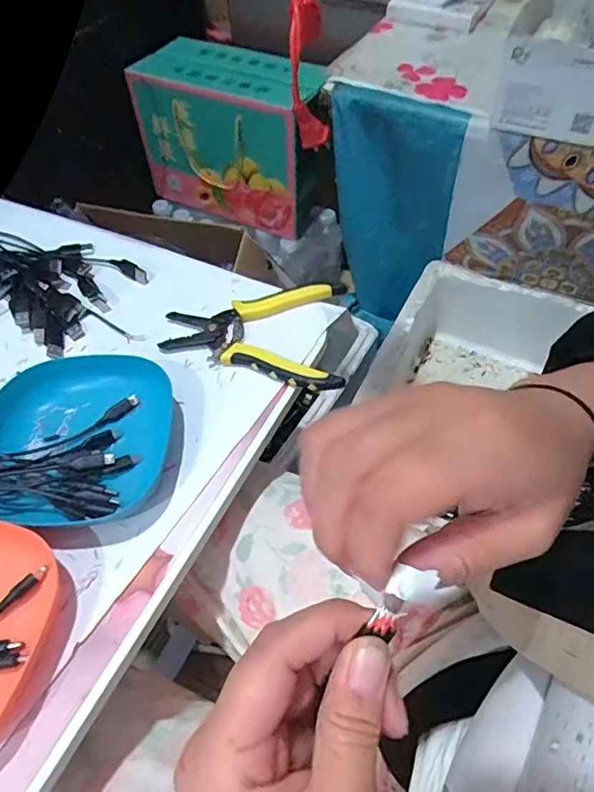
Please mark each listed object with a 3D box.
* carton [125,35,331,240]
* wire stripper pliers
[{"bbox_3d":[-0.117,-0.481,1.008,0.332,0.242,0.149,24,58,18],"label":"carton"},{"bbox_3d":[-0.034,-0.063,0.479,0.160,0.020,0.120,9,54,8],"label":"wire stripper pliers"}]

